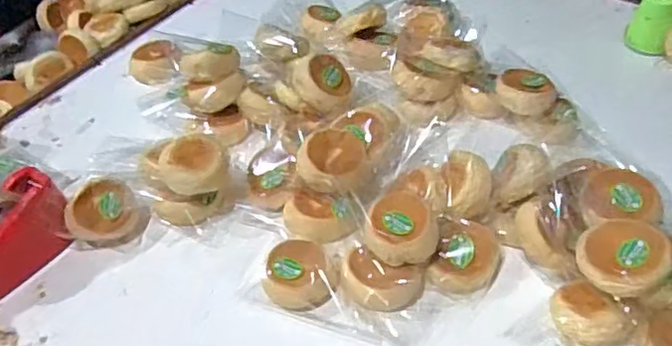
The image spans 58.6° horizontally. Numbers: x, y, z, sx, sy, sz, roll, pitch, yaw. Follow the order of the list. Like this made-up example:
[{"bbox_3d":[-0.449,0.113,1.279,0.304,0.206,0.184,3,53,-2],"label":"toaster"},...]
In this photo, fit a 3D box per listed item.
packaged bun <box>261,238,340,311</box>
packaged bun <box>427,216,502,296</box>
[{"bbox_3d":[-0.046,0.128,0.752,0.096,0.037,0.082,-6,46,-1],"label":"packaged bun"},{"bbox_3d":[0.163,0.102,0.753,0.079,0.038,0.097,14,51,16],"label":"packaged bun"}]

